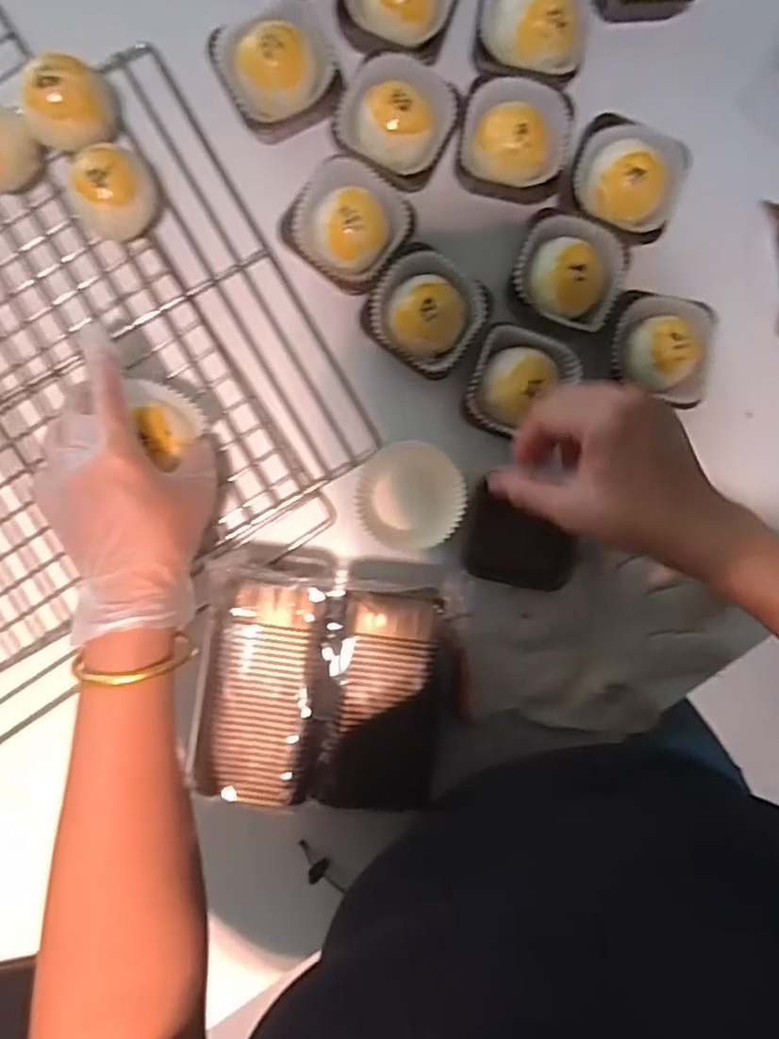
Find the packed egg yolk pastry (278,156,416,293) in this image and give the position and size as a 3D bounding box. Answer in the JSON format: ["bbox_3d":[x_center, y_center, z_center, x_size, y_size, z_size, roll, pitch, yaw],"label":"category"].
[{"bbox_3d":[-0.028,-0.194,0.461,0.069,0.039,0.074,35,90,-3],"label":"packed egg yolk pastry"}]

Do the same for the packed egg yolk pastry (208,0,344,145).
[{"bbox_3d":[-0.073,-0.297,0.452,0.077,0.041,0.067,-33,93,-1],"label":"packed egg yolk pastry"}]

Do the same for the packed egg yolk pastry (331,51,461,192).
[{"bbox_3d":[0.004,-0.263,0.451,0.076,0.033,0.066,18,91,-3],"label":"packed egg yolk pastry"}]

